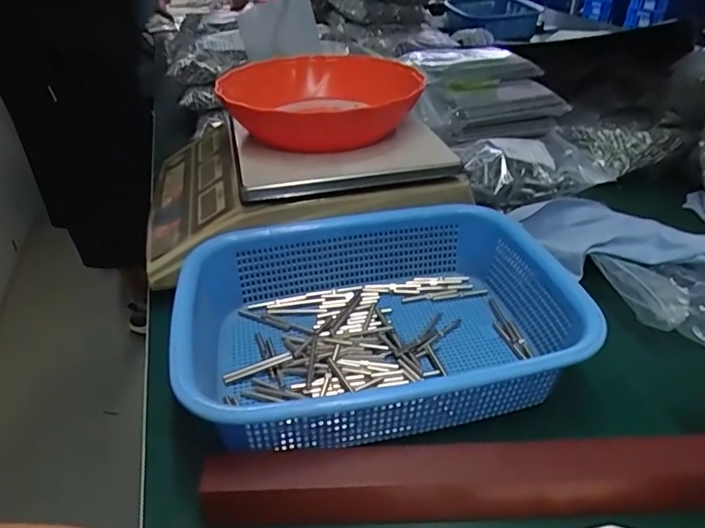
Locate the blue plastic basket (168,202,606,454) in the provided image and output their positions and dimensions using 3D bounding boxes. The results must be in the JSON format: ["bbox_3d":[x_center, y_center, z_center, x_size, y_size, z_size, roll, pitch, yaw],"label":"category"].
[{"bbox_3d":[0.015,0.046,0.387,0.279,0.080,0.209,-9,36,-8],"label":"blue plastic basket"}]

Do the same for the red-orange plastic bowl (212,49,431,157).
[{"bbox_3d":[-0.032,-0.175,0.524,0.203,0.051,0.192,-2,36,2],"label":"red-orange plastic bowl"}]

